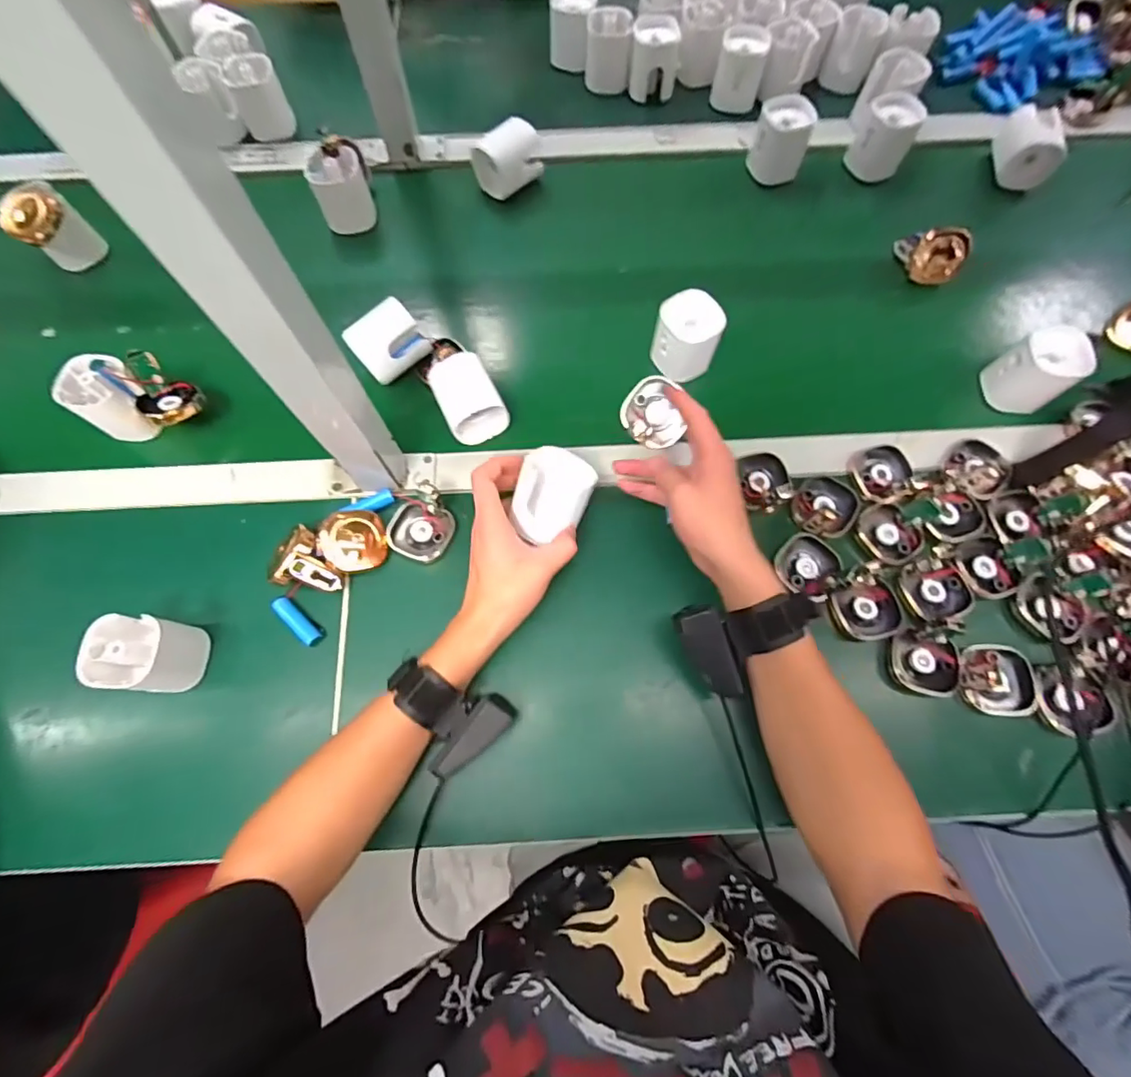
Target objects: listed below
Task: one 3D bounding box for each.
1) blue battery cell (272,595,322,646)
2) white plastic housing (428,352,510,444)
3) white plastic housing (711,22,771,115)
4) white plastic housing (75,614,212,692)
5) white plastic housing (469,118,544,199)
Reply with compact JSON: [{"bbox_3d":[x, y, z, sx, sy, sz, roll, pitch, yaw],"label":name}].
[{"bbox_3d":[-0.230,0.071,0.453,0.054,0.014,0.014,41,74,12],"label":"blue battery cell"},{"bbox_3d":[-0.093,-0.131,0.506,0.053,0.049,0.074,-26,73,-11],"label":"white plastic housing"},{"bbox_3d":[0.214,-0.581,0.655,0.064,0.065,0.045,12,70,2],"label":"white plastic housing"},{"bbox_3d":[-0.332,0.094,0.421,0.055,0.070,0.053,2,70,-1],"label":"white plastic housing"},{"bbox_3d":[-0.065,-0.434,0.595,0.078,0.058,0.048,-33,75,-13],"label":"white plastic housing"}]

